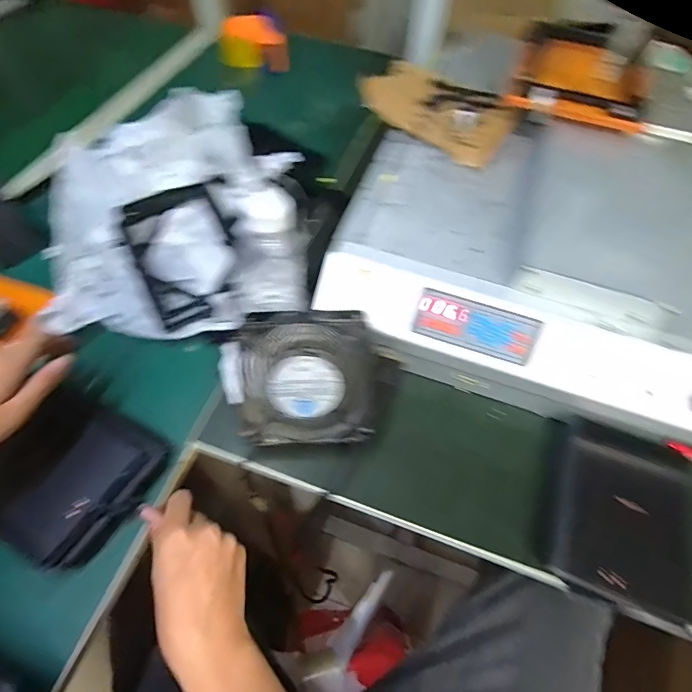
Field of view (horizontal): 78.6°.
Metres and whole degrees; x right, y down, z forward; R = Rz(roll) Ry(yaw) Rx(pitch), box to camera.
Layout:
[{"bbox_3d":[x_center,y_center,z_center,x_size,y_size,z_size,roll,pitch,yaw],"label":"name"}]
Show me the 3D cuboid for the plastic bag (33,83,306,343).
[{"bbox_3d":[-0.214,-0.151,0.505,0.324,0.148,0.276,0,58,-3],"label":"plastic bag"}]

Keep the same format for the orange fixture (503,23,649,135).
[{"bbox_3d":[0.280,-0.329,0.498,0.145,0.038,0.183,18,59,8],"label":"orange fixture"}]

